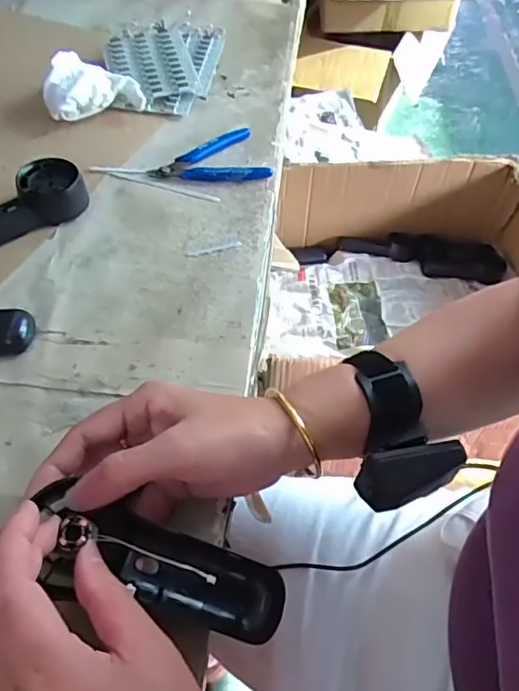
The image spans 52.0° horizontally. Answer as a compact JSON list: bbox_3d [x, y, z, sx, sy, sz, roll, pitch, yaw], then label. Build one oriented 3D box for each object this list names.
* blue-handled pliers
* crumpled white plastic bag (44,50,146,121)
[{"bbox_3d":[-0.052,-0.188,0.549,0.115,0.013,0.075,-18,57,-16],"label":"blue-handled pliers"},{"bbox_3d":[-0.185,-0.285,0.583,0.102,0.044,0.064,-17,56,-13],"label":"crumpled white plastic bag"}]

